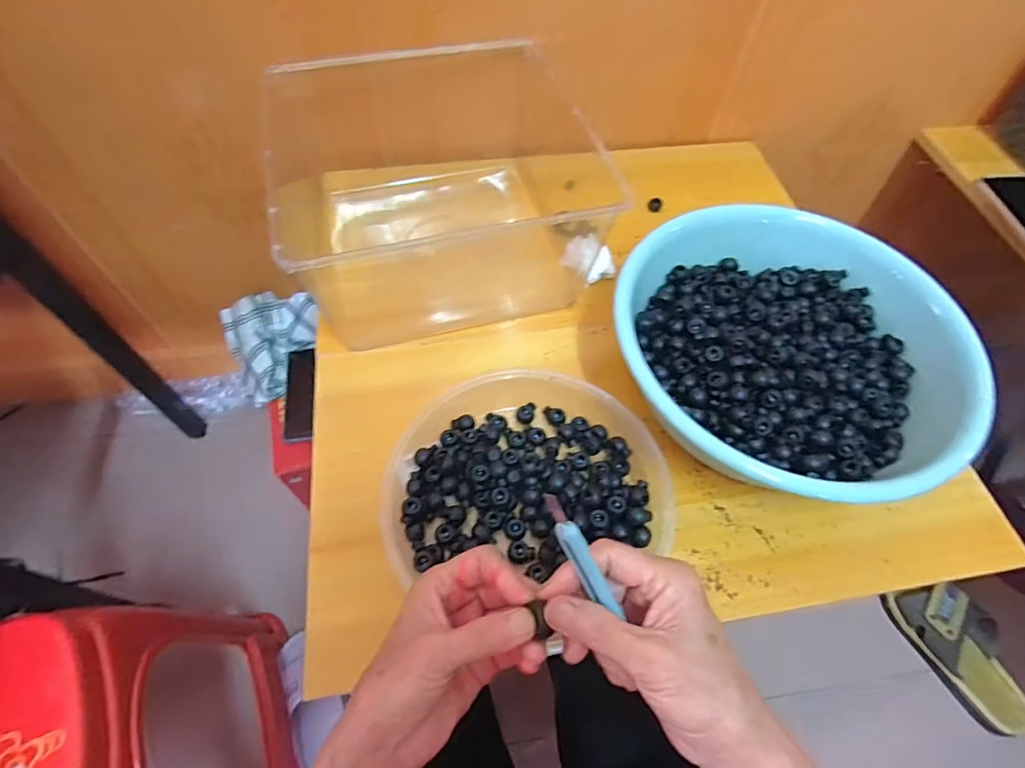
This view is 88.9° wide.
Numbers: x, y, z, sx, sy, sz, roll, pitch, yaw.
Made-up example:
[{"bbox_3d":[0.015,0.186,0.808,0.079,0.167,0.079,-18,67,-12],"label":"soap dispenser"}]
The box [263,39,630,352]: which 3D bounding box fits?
[{"bbox_3d":[-0.076,-0.224,0.593,0.360,0.131,0.321,-14,61,-11],"label":"box"}]

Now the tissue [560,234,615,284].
[{"bbox_3d":[0.084,-0.138,0.583,0.054,0.024,0.048,-17,61,-12],"label":"tissue"}]

